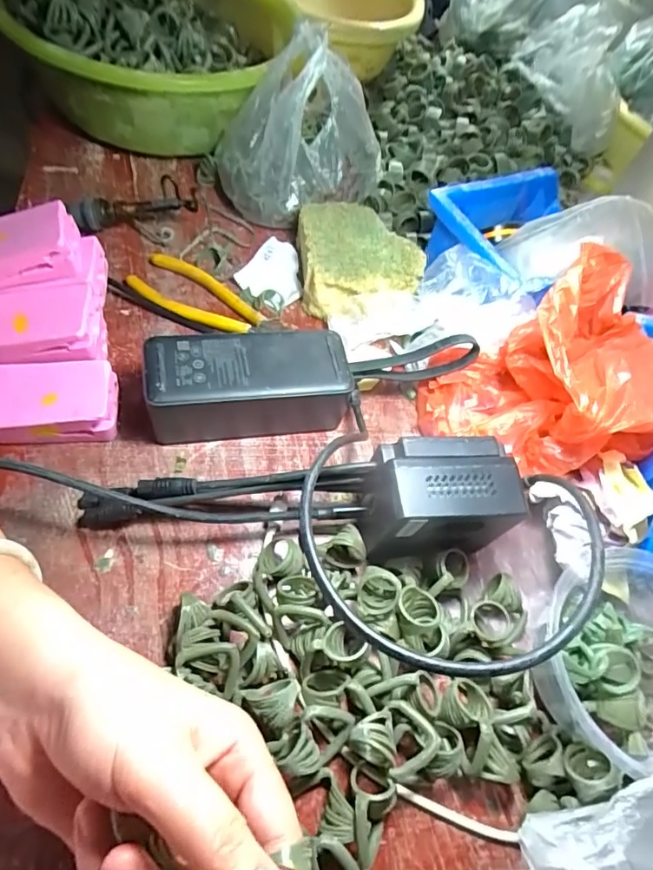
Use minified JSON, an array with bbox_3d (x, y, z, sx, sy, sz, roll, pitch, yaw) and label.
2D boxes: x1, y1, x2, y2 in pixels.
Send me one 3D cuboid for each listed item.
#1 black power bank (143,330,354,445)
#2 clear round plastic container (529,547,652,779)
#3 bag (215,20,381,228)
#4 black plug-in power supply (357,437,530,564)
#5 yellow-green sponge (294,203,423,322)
[{"bbox_3d":[-0.050,-0.035,0.339,0.128,0.043,0.055,-4,60,-13],"label":"black power bank"},{"bbox_3d":[0.176,0.119,0.283,0.110,0.057,0.118,5,58,-8],"label":"clear round plastic container"},{"bbox_3d":[-0.023,-0.252,0.433,0.140,0.124,0.090,8,58,-6],"label":"bag"},{"bbox_3d":[0.062,0.046,0.311,0.080,0.083,0.055,-2,59,-12],"label":"black plug-in power supply"},{"bbox_3d":[0.026,-0.146,0.433,0.104,0.037,0.117,7,58,-7],"label":"yellow-green sponge"}]

